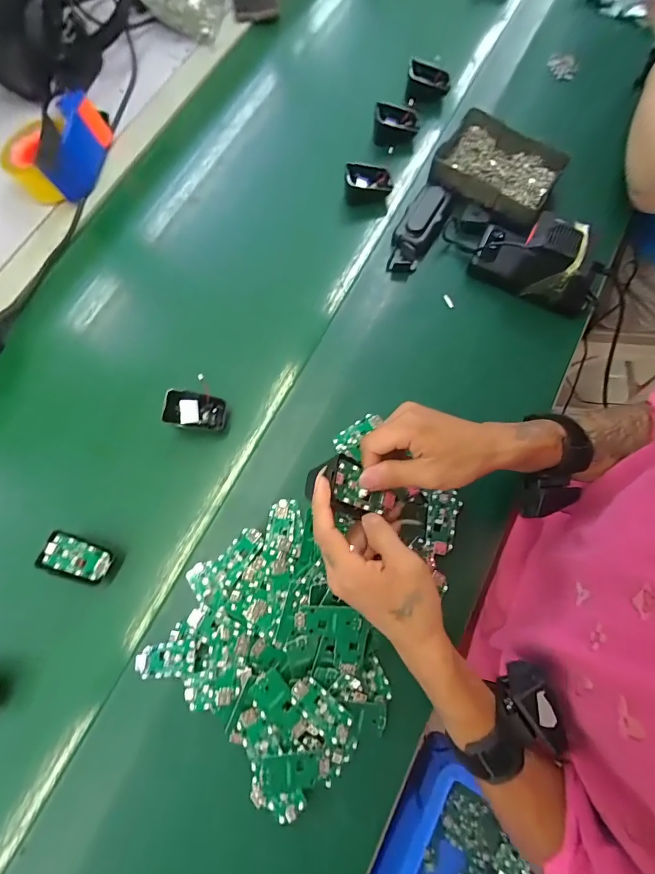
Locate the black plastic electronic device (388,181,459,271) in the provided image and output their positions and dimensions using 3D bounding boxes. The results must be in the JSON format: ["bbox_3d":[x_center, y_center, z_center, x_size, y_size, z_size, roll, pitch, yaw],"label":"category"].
[{"bbox_3d":[0.125,-0.283,0.550,0.051,0.031,0.137,28,76,10],"label":"black plastic electronic device"}]

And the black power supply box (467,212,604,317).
[{"bbox_3d":[0.270,-0.224,0.504,0.160,0.081,0.082,34,77,12],"label":"black power supply box"}]

